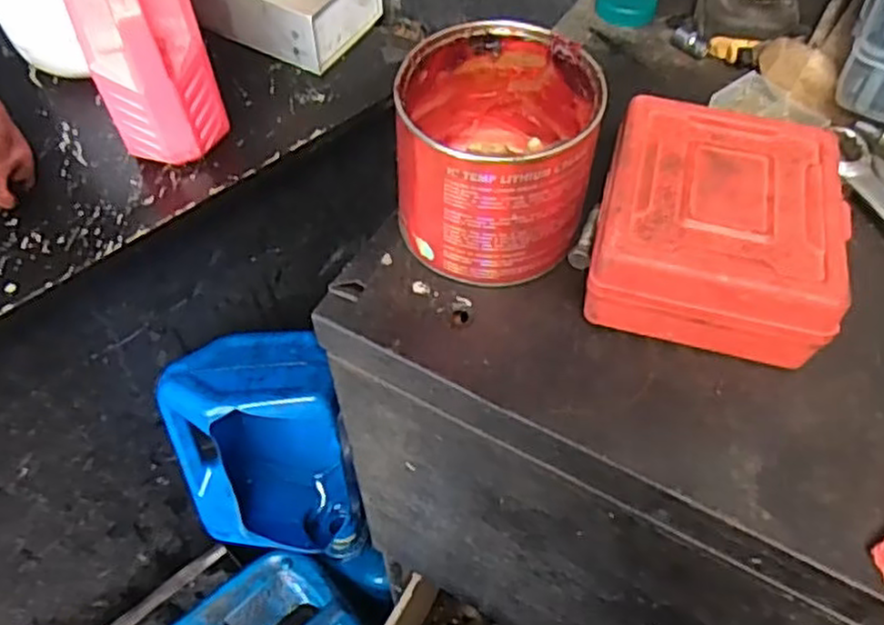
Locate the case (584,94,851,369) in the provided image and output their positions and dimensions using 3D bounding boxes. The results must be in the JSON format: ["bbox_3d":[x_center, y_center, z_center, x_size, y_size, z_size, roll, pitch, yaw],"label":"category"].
[{"bbox_3d":[0.140,-0.046,0.370,0.117,0.053,0.134,13,57,10],"label":"case"}]

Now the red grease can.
[{"bbox_3d":[0.028,-0.083,0.378,0.091,0.086,0.105,6,56,5],"label":"red grease can"}]

